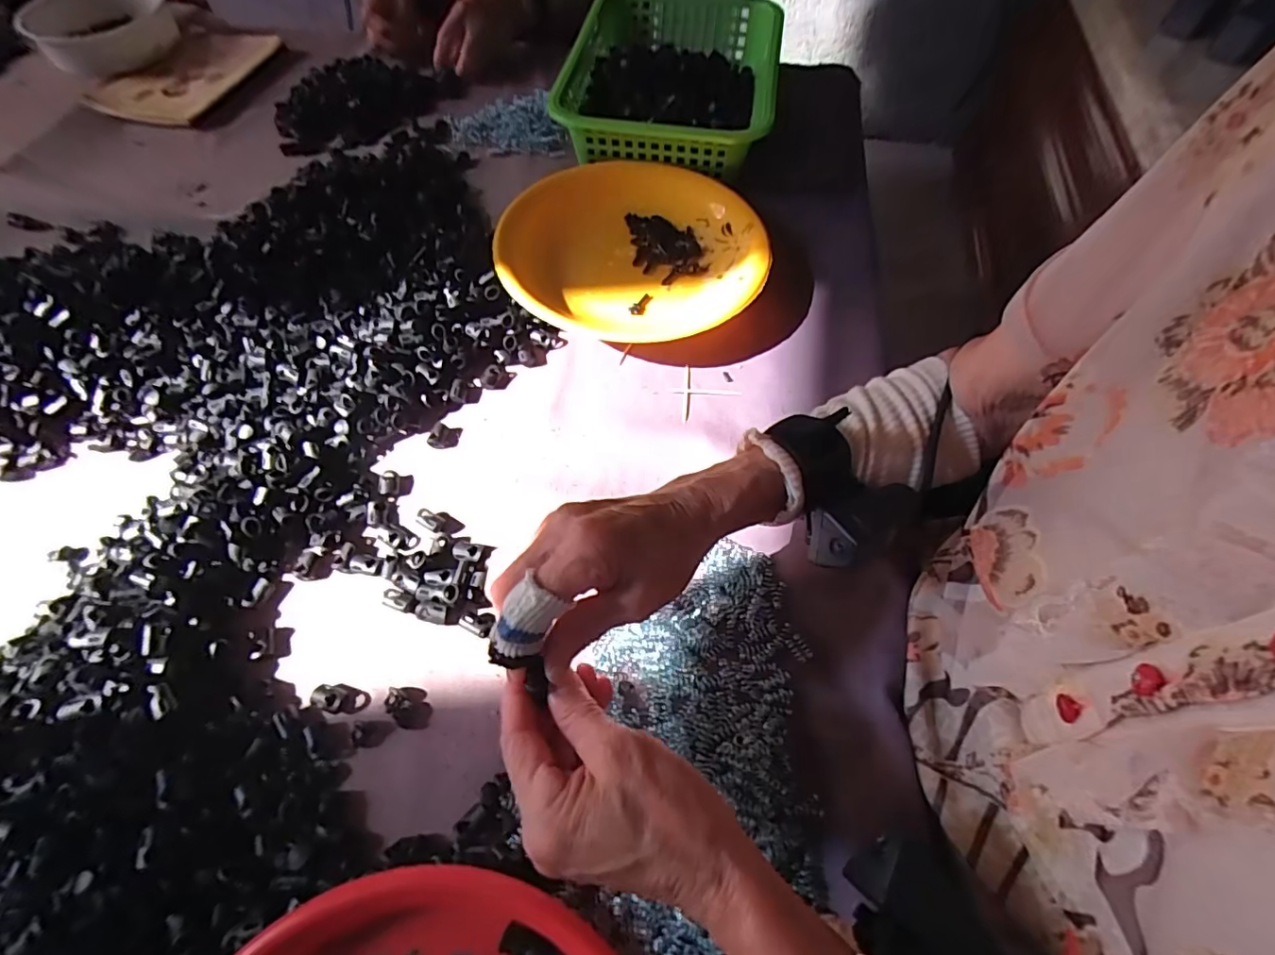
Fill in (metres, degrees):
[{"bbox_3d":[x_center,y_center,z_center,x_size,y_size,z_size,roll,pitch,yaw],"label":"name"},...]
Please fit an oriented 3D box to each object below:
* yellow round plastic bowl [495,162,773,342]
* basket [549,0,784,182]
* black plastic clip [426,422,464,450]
[{"bbox_3d":[-0.006,-0.213,0.518,0.247,0.045,0.234,0,61,0],"label":"yellow round plastic bowl"},{"bbox_3d":[0.039,-0.460,0.636,0.230,0.079,0.338,7,61,4],"label":"basket"},{"bbox_3d":[-0.154,-0.034,0.437,0.022,0.010,0.022,5,61,3],"label":"black plastic clip"}]

